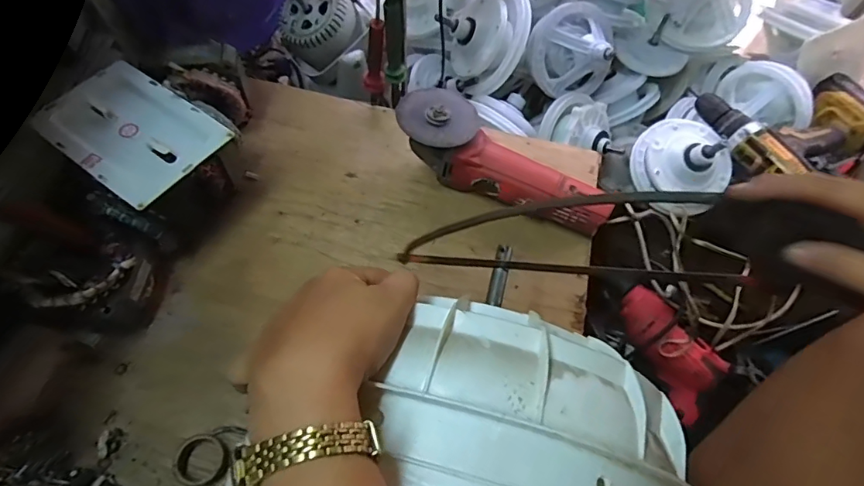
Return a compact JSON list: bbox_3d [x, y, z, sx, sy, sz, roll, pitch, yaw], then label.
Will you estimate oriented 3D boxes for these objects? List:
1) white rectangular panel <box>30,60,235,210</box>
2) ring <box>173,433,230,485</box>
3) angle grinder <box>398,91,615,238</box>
[{"bbox_3d":[-0.327,-0.124,0.542,0.185,0.011,0.125,32,65,14],"label":"white rectangular panel"},{"bbox_3d":[-0.223,0.211,0.485,0.046,0.016,0.048,1,62,-2],"label":"ring"},{"bbox_3d":[0.090,-0.103,0.629,0.280,0.095,0.095,20,63,8],"label":"angle grinder"}]

